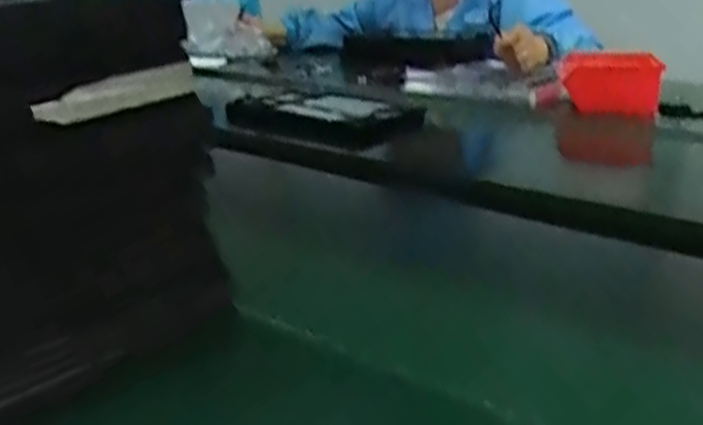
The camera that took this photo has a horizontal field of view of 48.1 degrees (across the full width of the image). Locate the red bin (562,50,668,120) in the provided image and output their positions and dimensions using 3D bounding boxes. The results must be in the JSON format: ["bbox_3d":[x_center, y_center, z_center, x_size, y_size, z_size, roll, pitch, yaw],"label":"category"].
[{"bbox_3d":[0.343,-0.170,1.037,0.124,0.073,0.063,5,21,15],"label":"red bin"}]

